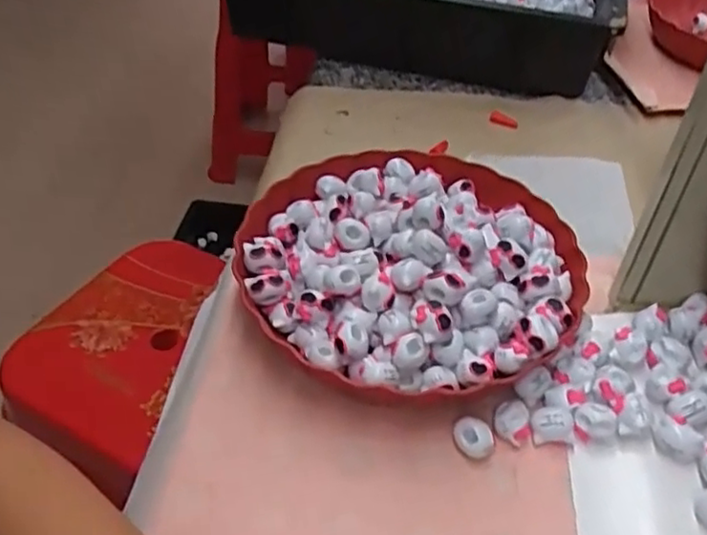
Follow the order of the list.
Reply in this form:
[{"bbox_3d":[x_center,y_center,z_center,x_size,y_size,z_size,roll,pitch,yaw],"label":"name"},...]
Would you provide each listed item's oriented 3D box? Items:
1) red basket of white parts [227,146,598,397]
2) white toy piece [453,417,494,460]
[{"bbox_3d":[0.044,-0.011,0.495,0.240,0.069,0.231,1,43,-1],"label":"red basket of white parts"},{"bbox_3d":[0.073,0.105,0.413,0.025,0.015,0.018,19,46,17],"label":"white toy piece"}]

